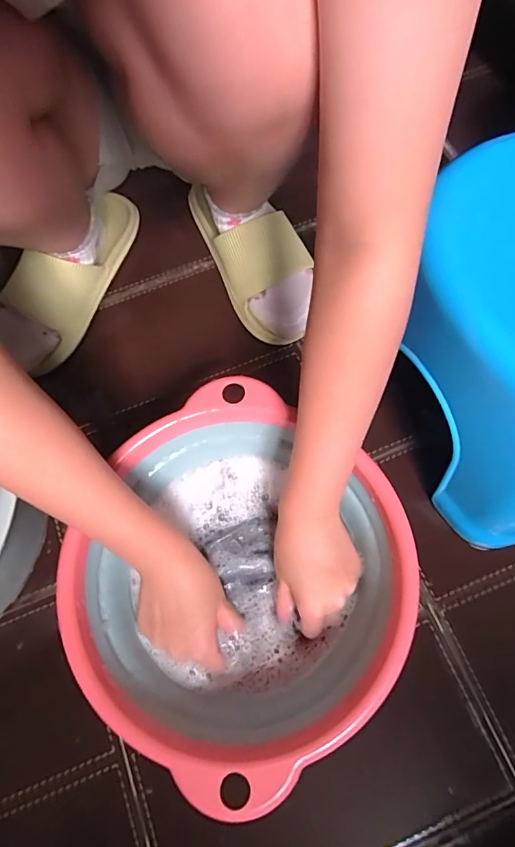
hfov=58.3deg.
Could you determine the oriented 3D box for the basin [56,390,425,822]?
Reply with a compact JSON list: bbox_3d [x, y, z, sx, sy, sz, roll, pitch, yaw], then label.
[{"bbox_3d":[-0.014,0.125,0.386,0.254,0.082,0.254,36,75,14],"label":"basin"}]

